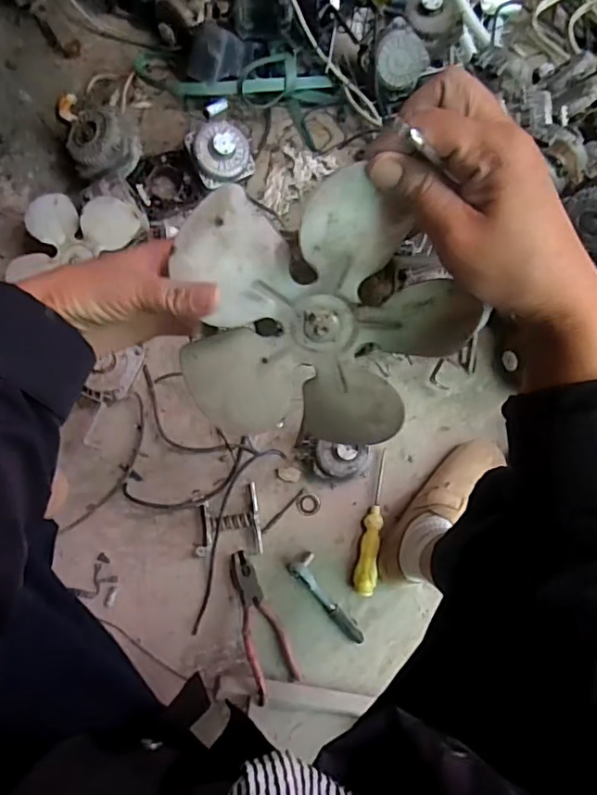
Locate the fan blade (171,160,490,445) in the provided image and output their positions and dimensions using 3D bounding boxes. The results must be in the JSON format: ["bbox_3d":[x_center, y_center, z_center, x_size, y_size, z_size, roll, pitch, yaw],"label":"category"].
[{"bbox_3d":[0.004,-0.042,0.335,0.168,0.033,0.175,1,122,1],"label":"fan blade"}]

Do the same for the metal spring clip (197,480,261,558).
[{"bbox_3d":[-0.096,0.171,0.768,0.089,0.015,0.094,0,84,-7],"label":"metal spring clip"}]

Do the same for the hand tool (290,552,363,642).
[{"bbox_3d":[0.046,0.285,0.781,0.037,0.031,0.148,-41,90,-10],"label":"hand tool"}]

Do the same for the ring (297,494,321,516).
[{"bbox_3d":[0.015,0.158,0.805,0.033,0.004,0.032,1,83,-7],"label":"ring"}]

